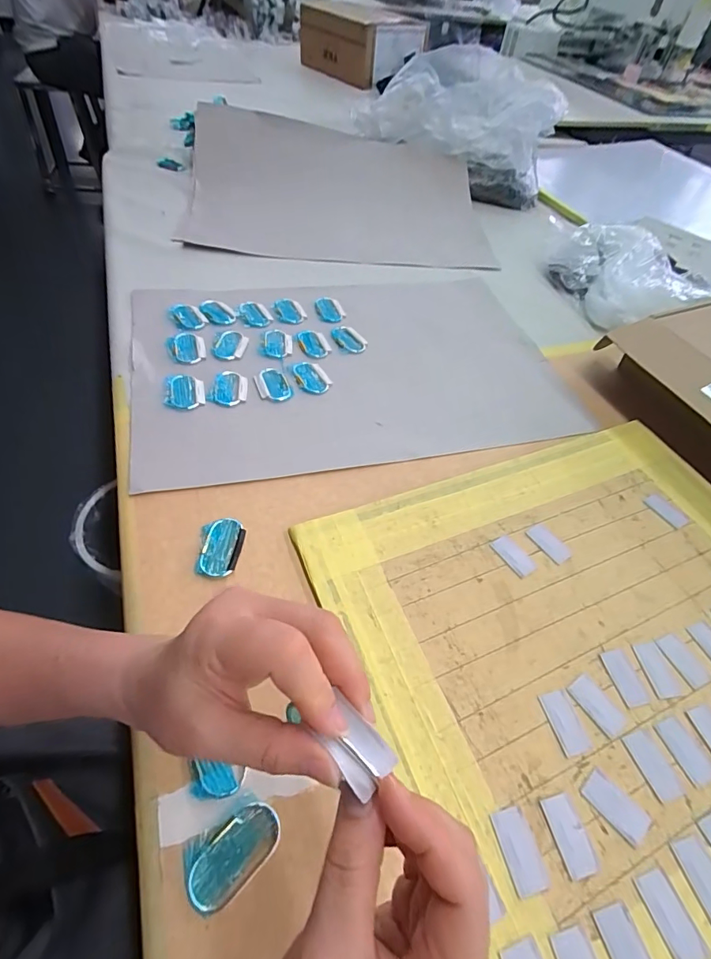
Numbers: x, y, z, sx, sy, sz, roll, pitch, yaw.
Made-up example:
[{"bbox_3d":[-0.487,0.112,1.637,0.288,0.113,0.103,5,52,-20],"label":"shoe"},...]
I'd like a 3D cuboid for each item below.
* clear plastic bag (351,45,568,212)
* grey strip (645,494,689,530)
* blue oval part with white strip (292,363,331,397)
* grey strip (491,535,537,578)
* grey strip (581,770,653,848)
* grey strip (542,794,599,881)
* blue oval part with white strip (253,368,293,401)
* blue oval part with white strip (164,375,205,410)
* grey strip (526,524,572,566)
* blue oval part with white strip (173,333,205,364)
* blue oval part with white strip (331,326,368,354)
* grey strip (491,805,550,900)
[{"bbox_3d":[0.238,-0.763,0.956,0.401,0.157,0.304,37,57,21],"label":"clear plastic bag"},{"bbox_3d":[0.328,0.032,0.468,0.025,0.004,0.041,-26,60,-22],"label":"grey strip"},{"bbox_3d":[-0.055,-0.128,0.561,0.038,0.004,0.058,-21,57,-22],"label":"blue oval part with white strip"},{"bbox_3d":[0.149,0.071,0.419,0.023,0.004,0.042,-27,60,-23],"label":"grey strip"},{"bbox_3d":[0.177,0.223,0.303,0.043,0.004,0.022,39,59,22],"label":"grey strip"},{"bbox_3d":[0.142,0.234,0.294,0.023,0.004,0.042,-9,55,-12],"label":"grey strip"},{"bbox_3d":[-0.101,-0.117,0.544,0.039,0.005,0.057,-15,55,-17],"label":"blue oval part with white strip"},{"bbox_3d":[-0.196,-0.103,0.514,0.041,0.008,0.057,-6,53,-11],"label":"blue oval part with white strip"},{"bbox_3d":[0.189,0.062,0.433,0.022,0.004,0.042,-28,60,-23],"label":"grey strip"},{"bbox_3d":[-0.211,-0.167,0.566,0.038,0.007,0.057,-12,54,-15],"label":"blue oval part with white strip"},{"bbox_3d":[-0.009,-0.197,0.623,0.037,0.004,0.059,-26,59,-24],"label":"blue oval part with white strip"},{"bbox_3d":[0.106,0.238,0.286,0.024,0.004,0.043,-9,55,-12],"label":"grey strip"}]

